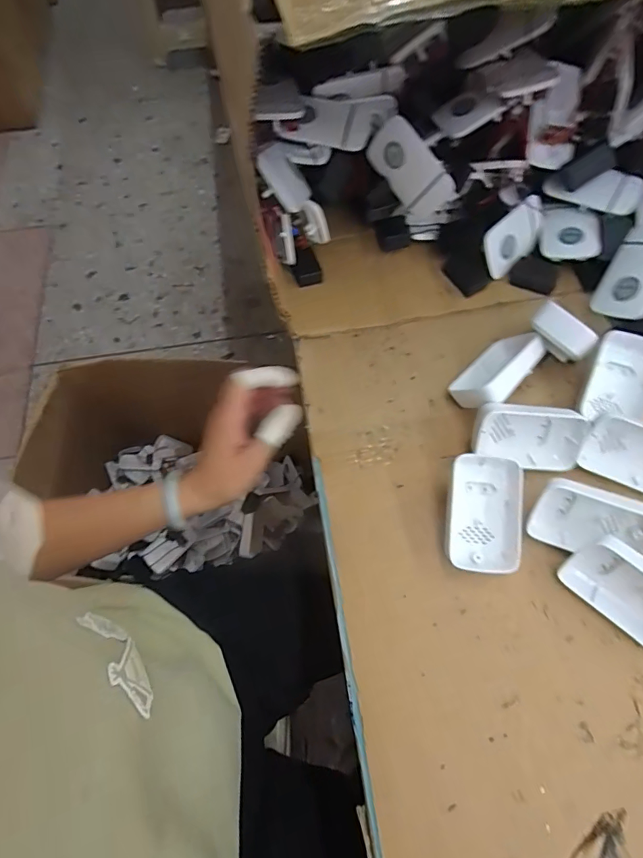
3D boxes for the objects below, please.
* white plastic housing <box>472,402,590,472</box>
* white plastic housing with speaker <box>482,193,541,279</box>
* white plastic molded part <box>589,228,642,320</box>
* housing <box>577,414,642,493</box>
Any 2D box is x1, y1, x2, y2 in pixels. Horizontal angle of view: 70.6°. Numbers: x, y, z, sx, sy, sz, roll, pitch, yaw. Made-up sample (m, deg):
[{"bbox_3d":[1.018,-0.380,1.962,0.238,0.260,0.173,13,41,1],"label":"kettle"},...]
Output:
[{"bbox_3d":[0.194,0.006,0.429,0.095,0.059,0.024,5,25,4],"label":"white plastic housing"},{"bbox_3d":[0.223,-0.219,0.520,0.089,0.055,0.011,-40,36,-8],"label":"white plastic housing with speaker"},{"bbox_3d":[0.328,-0.160,0.474,0.060,0.018,0.094,39,105,41],"label":"white plastic molded part"},{"bbox_3d":[0.293,0.025,0.420,0.098,0.029,0.058,21,106,9],"label":"housing"}]

